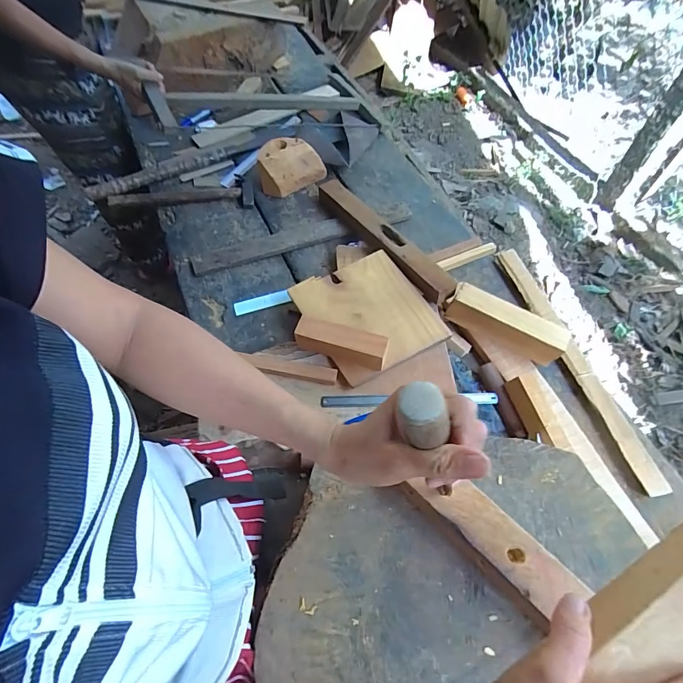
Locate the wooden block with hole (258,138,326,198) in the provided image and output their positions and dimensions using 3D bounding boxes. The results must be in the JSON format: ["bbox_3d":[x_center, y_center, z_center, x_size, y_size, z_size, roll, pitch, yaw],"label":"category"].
[{"bbox_3d":[-0.123,-0.418,0.952,0.145,0.096,0.079,-35,68,-18],"label":"wooden block with hole"}]

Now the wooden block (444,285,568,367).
[{"bbox_3d":[0.304,-0.033,0.743,0.213,0.067,0.050,28,65,13],"label":"wooden block"}]

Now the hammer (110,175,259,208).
[{"bbox_3d":[-0.379,-0.365,0.966,0.330,0.032,0.092,-2,62,-2],"label":"hammer"}]

